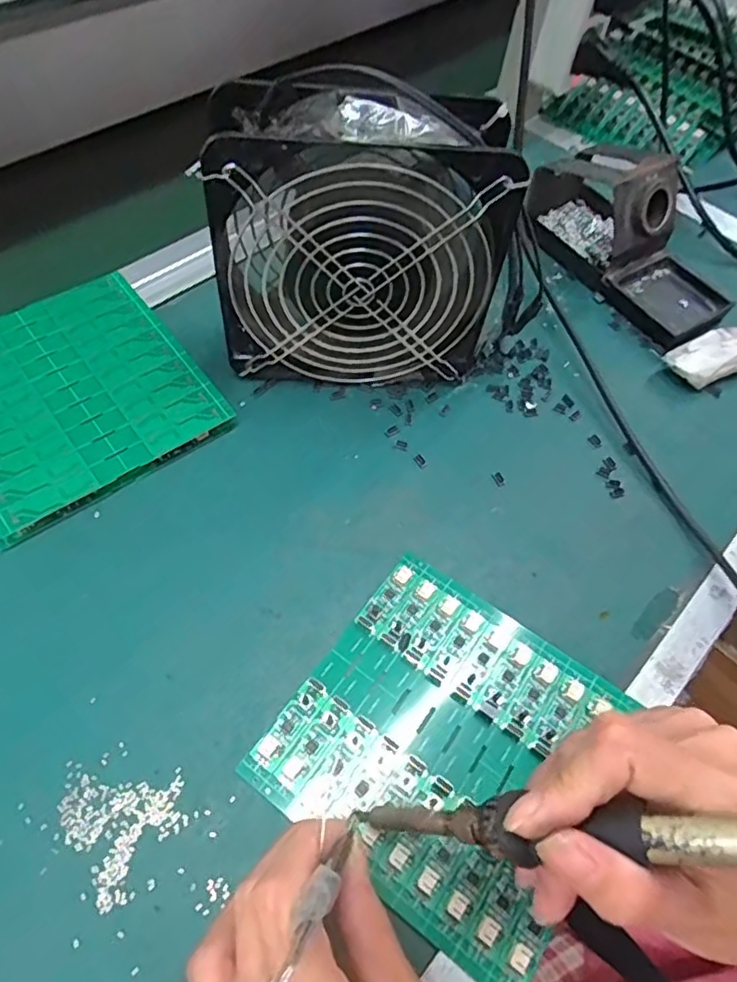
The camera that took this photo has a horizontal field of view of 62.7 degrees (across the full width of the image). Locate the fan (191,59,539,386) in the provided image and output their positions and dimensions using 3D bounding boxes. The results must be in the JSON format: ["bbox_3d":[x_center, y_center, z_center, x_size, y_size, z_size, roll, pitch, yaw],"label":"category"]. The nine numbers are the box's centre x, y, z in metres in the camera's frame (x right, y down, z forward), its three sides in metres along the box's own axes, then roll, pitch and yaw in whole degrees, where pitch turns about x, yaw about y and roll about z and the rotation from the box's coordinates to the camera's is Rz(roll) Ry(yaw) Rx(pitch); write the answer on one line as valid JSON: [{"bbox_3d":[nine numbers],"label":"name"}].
[{"bbox_3d":[-0.006,-0.132,0.333,0.148,0.155,0.064,-4,59,-8],"label":"fan"}]

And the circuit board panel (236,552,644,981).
[{"bbox_3d":[0.036,0.111,0.276,0.133,0.010,0.133,33,62,15],"label":"circuit board panel"}]

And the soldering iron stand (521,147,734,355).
[{"bbox_3d":[0.190,-0.188,0.431,0.073,0.069,0.166,-29,65,-21],"label":"soldering iron stand"}]

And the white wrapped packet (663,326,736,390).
[{"bbox_3d":[0.243,-0.094,0.409,0.086,0.019,0.029,-19,62,-17],"label":"white wrapped packet"}]

